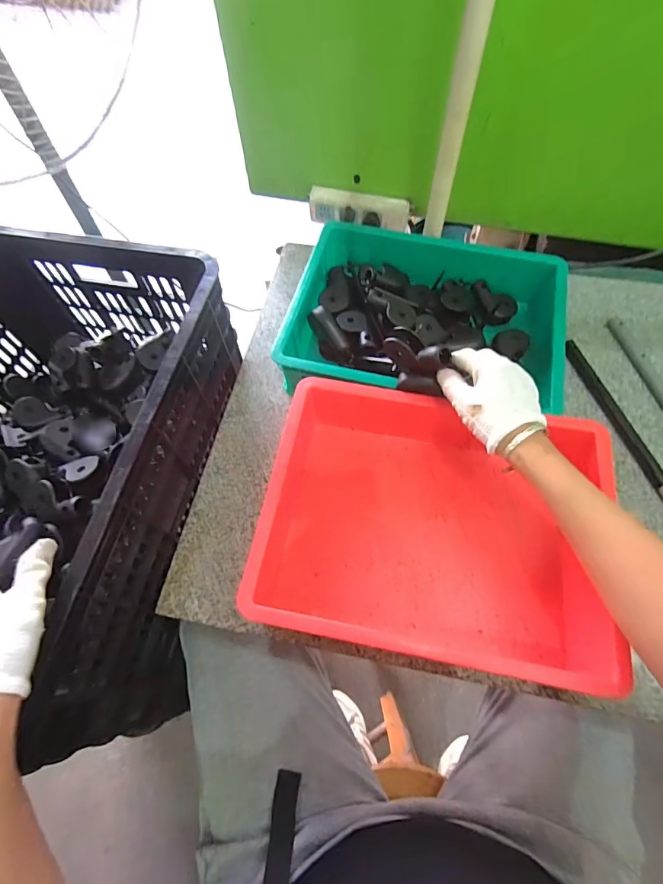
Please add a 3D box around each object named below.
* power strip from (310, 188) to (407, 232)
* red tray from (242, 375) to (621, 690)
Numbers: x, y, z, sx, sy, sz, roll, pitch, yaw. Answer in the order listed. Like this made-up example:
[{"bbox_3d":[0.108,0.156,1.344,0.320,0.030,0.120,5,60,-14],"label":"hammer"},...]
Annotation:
[{"bbox_3d":[0.046,-0.404,0.758,0.175,0.046,0.040,9,64,7],"label":"power strip"},{"bbox_3d":[0.116,0.073,0.482,0.386,0.077,0.300,9,64,7],"label":"red tray"}]

